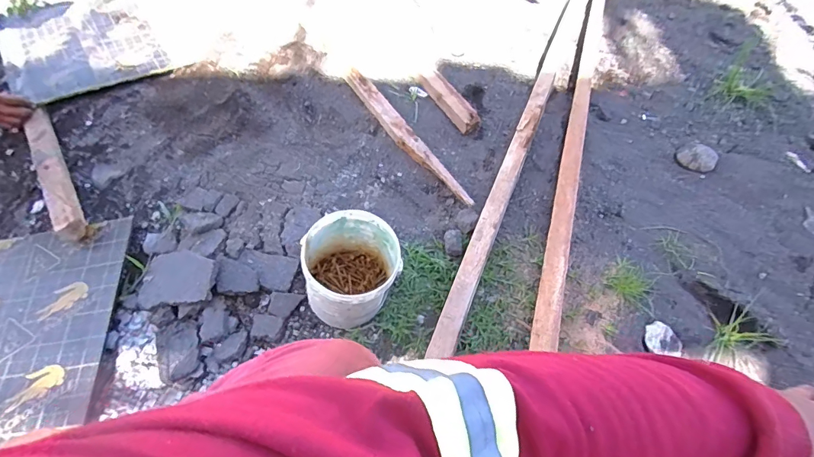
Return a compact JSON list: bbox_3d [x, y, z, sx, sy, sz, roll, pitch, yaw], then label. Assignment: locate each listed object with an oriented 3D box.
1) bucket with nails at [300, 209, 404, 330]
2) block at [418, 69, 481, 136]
[{"bbox_3d":[-0.108,0.084,0.830,0.181,0.195,0.169,0,60,-1],"label":"bucket with nails"},{"bbox_3d":[0.113,-0.361,1.189,0.054,0.042,0.249,-28,62,-21],"label":"block"}]

